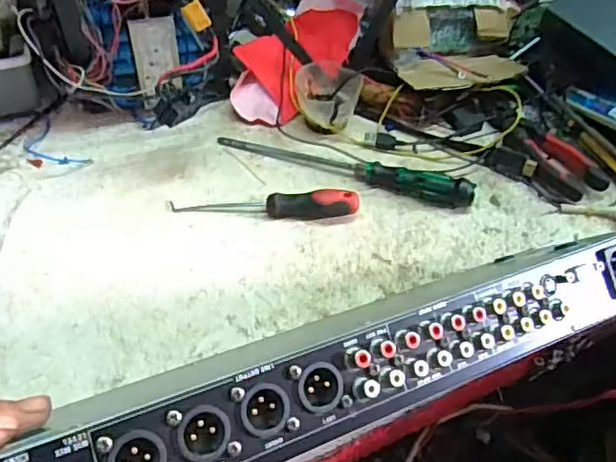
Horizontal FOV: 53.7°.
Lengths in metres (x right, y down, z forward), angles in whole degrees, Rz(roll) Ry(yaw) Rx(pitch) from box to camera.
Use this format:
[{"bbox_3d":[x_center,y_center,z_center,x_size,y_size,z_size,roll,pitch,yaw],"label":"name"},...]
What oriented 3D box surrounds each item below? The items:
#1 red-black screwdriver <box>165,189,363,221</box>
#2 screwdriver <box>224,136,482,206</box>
[{"bbox_3d":[-0.038,-0.022,0.518,0.160,0.025,0.023,2,50,-1],"label":"red-black screwdriver"},{"bbox_3d":[0.032,-0.062,0.556,0.237,0.025,0.023,18,51,12],"label":"screwdriver"}]

